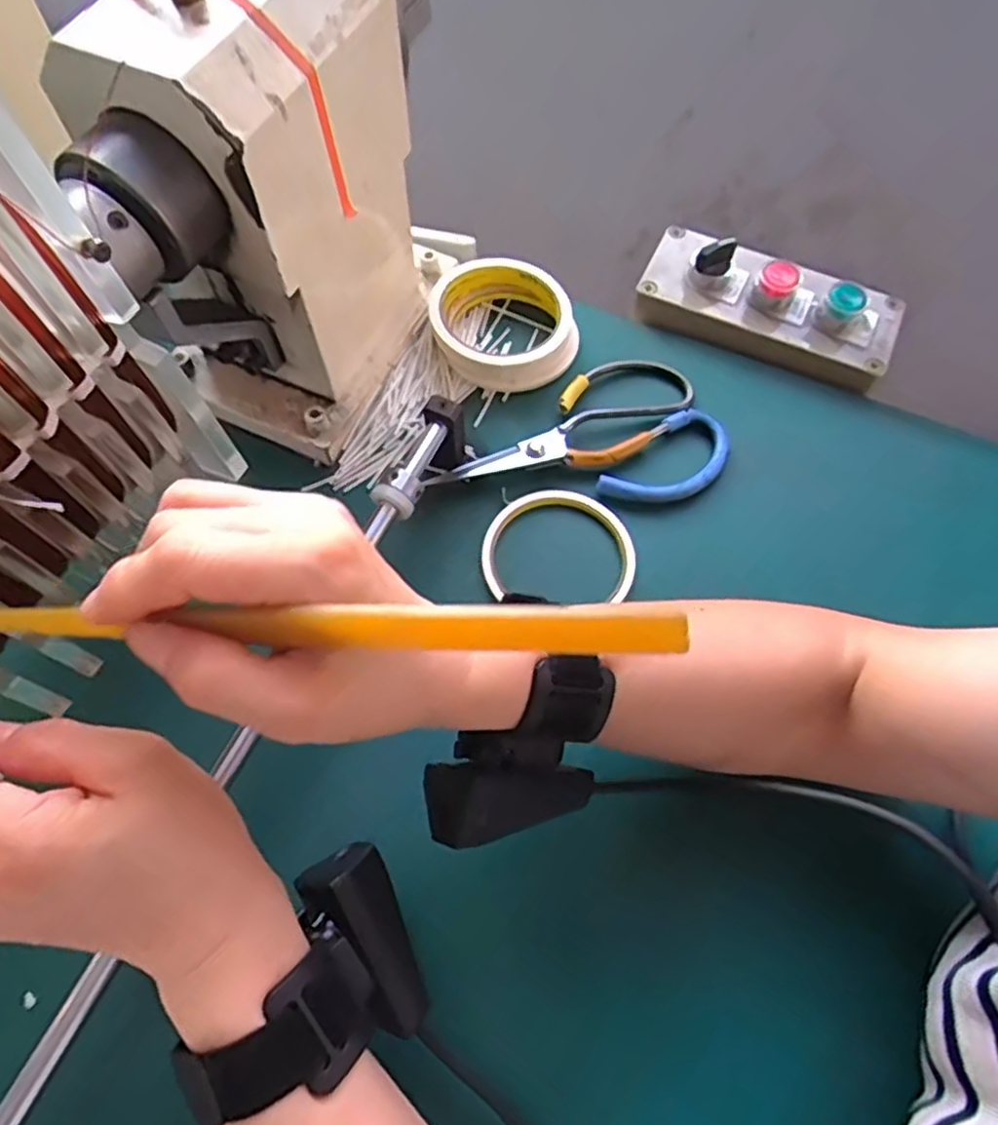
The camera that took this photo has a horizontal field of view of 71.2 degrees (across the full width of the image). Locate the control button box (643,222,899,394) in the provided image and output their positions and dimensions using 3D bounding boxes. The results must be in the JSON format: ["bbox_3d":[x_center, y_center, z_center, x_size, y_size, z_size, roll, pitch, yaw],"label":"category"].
[{"bbox_3d":[0.189,-0.182,0.481,0.176,0.046,0.077,26,67,10],"label":"control button box"}]

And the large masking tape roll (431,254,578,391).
[{"bbox_3d":[0.003,-0.159,0.466,0.095,0.033,0.088,0,65,-1],"label":"large masking tape roll"}]

